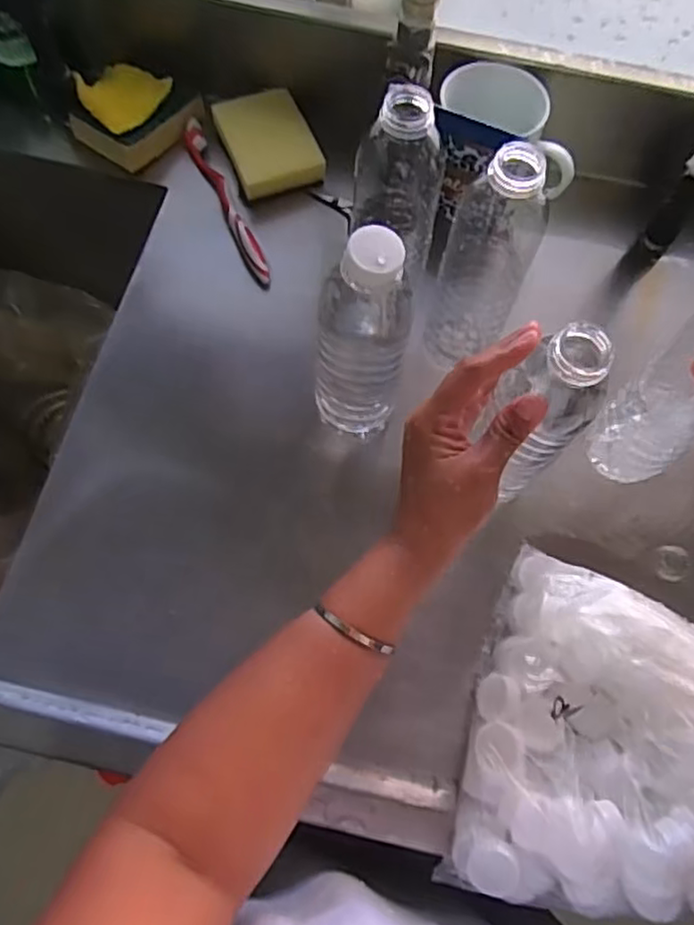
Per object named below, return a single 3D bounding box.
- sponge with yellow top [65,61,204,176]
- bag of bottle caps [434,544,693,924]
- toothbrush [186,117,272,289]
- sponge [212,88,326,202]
[{"bbox_3d":[-0.201,-0.331,0.622,0.092,0.033,0.096,33,71,10],"label":"sponge with yellow top"},{"bbox_3d":[0.194,0.179,0.425,0.210,0.082,0.221,16,69,3],"label":"bag of bottle caps"},{"bbox_3d":[-0.110,-0.241,0.605,0.019,0.011,0.187,-22,72,-11],"label":"toothbrush"},{"bbox_3d":[-0.074,-0.298,0.617,0.076,0.021,0.108,-22,72,-11],"label":"sponge"}]

